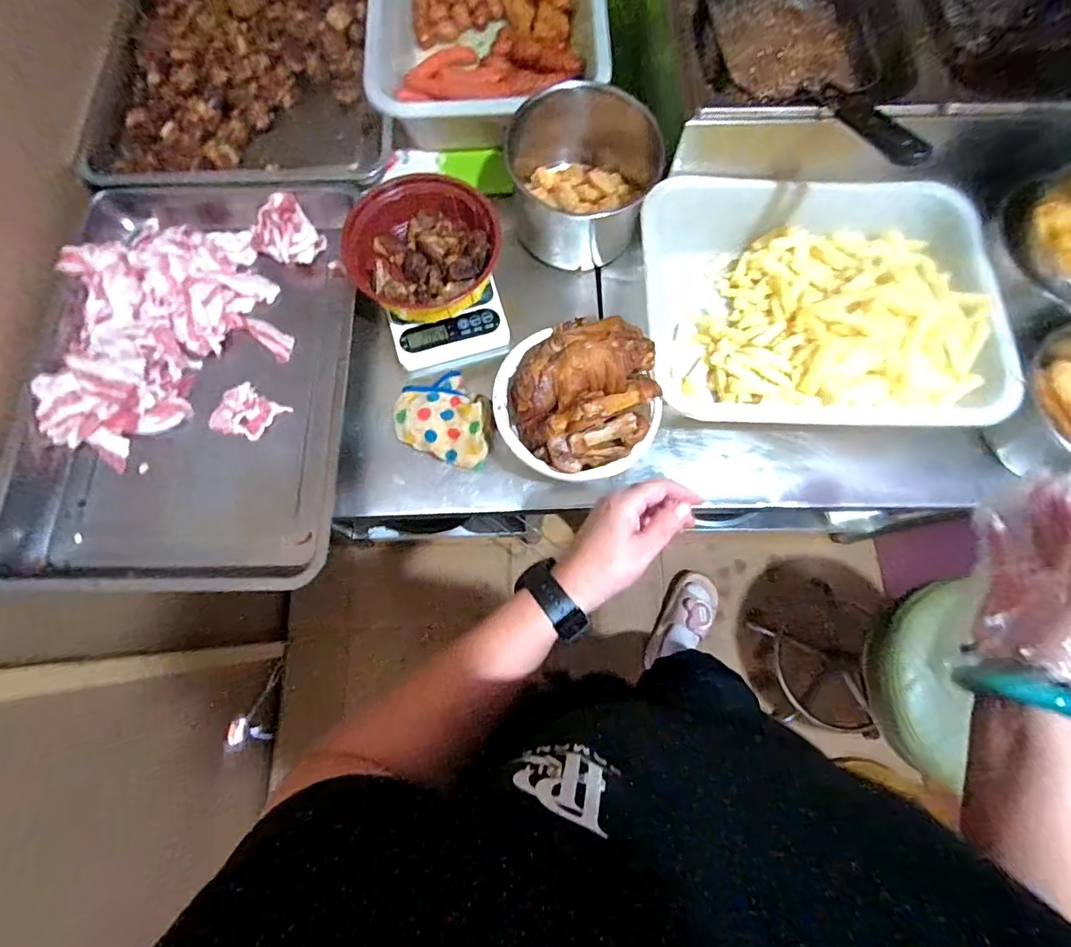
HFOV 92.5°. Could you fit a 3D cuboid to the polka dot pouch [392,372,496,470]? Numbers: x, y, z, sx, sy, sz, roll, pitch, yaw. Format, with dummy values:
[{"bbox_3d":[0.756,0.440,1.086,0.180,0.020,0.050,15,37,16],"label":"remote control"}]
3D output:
[{"bbox_3d":[-0.099,-0.066,0.574,0.113,0.034,0.096,22,78,4],"label":"polka dot pouch"}]

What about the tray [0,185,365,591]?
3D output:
[{"bbox_3d":[-0.384,-0.120,0.577,0.338,0.044,0.500,1,77,-1],"label":"tray"}]

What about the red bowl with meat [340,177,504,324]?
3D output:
[{"bbox_3d":[-0.127,-0.255,0.596,0.171,0.078,0.157,-10,74,-2],"label":"red bowl with meat"}]

